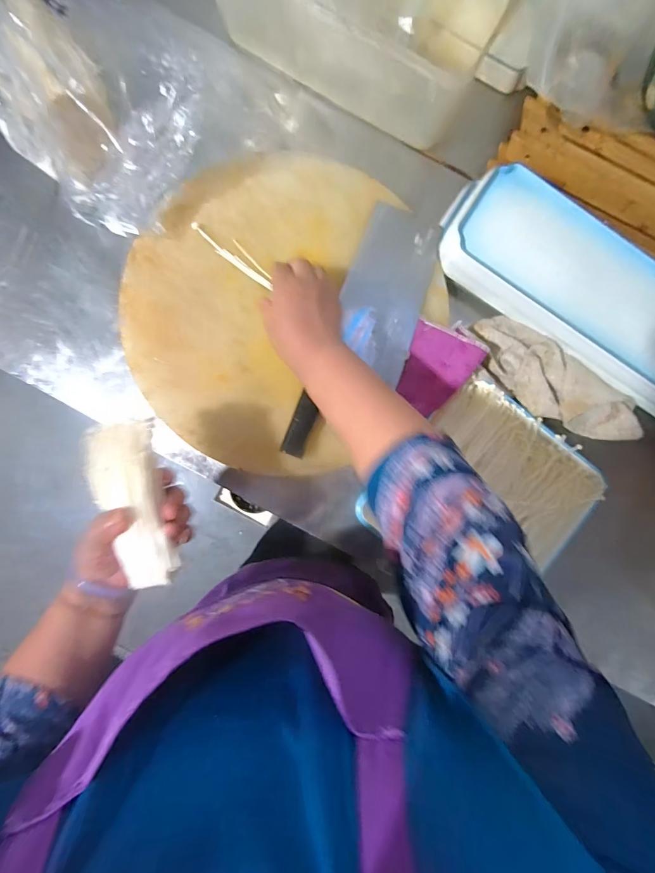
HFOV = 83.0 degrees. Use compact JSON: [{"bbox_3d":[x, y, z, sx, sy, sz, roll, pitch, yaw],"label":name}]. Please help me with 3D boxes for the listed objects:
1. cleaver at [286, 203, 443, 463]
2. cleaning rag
[{"bbox_3d":[0.054,-0.128,0.465,0.105,0.018,0.340,21,87,-2],"label":"cleaver"},{"bbox_3d":[0.297,-0.071,0.494,0.275,0.034,0.090,34,87,-2],"label":"cleaning rag"}]

